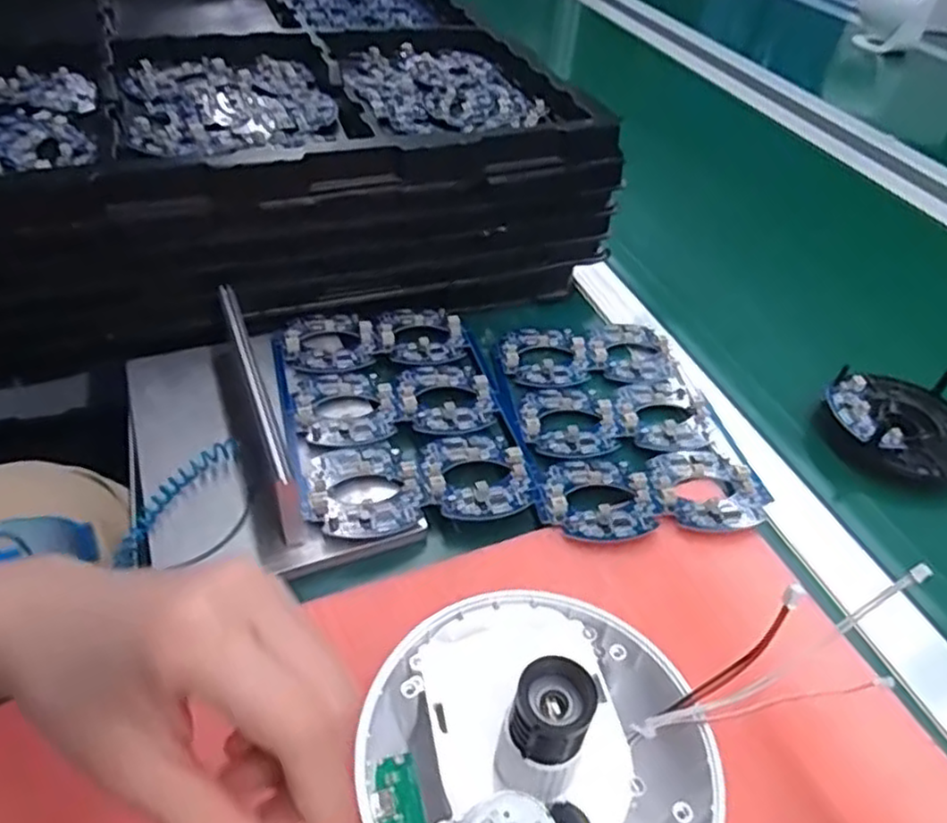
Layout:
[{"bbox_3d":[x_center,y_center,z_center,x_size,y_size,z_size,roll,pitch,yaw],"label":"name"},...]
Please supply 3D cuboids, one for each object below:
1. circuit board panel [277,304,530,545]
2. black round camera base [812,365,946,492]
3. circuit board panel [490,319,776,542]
[{"bbox_3d":[-0.051,-0.004,0.457,0.133,0.010,0.195,-8,44,-15],"label":"circuit board panel"},{"bbox_3d":[0.295,0.010,0.492,0.100,0.041,0.100,4,42,-3],"label":"black round camera base"},{"bbox_3d":[0.093,0.003,0.468,0.136,0.011,0.197,-3,43,-10],"label":"circuit board panel"}]

